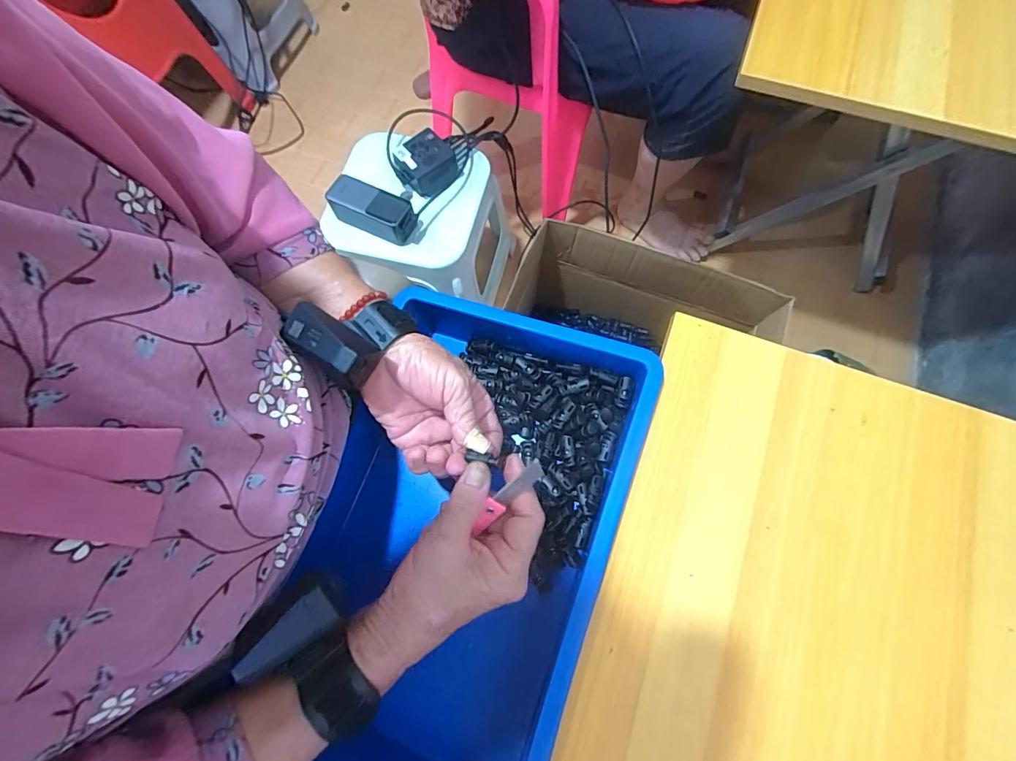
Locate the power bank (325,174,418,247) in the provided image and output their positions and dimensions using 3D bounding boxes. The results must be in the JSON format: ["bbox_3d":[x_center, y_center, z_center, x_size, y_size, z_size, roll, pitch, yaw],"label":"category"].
[{"bbox_3d":[-0.212,-0.265,0.676,0.142,0.046,0.064,26,74,9],"label":"power bank"}]

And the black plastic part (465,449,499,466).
[{"bbox_3d":[-0.019,0.058,0.317,0.024,0.008,0.009,13,72,7],"label":"black plastic part"}]

